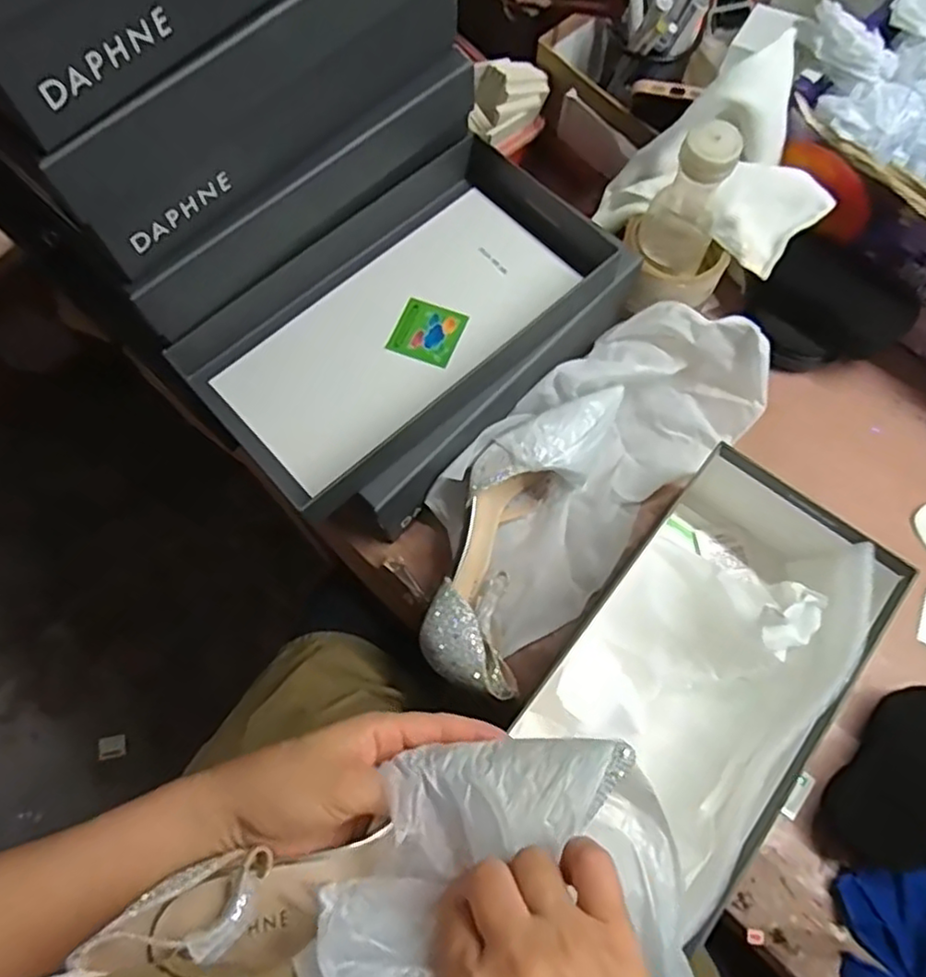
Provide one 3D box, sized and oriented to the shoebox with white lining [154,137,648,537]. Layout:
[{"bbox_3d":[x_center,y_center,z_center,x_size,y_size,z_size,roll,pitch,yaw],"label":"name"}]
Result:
[{"bbox_3d":[-0.031,-0.127,0.526,0.334,0.079,0.183,-41,74,-12],"label":"shoebox with white lining"}]

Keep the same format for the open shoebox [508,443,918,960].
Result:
[{"bbox_3d":[0.169,0.123,0.477,0.151,0.098,0.270,37,75,13],"label":"open shoebox"}]

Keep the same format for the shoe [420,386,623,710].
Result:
[{"bbox_3d":[0.042,0.028,0.522,0.080,0.067,0.250,20,72,9],"label":"shoe"}]

